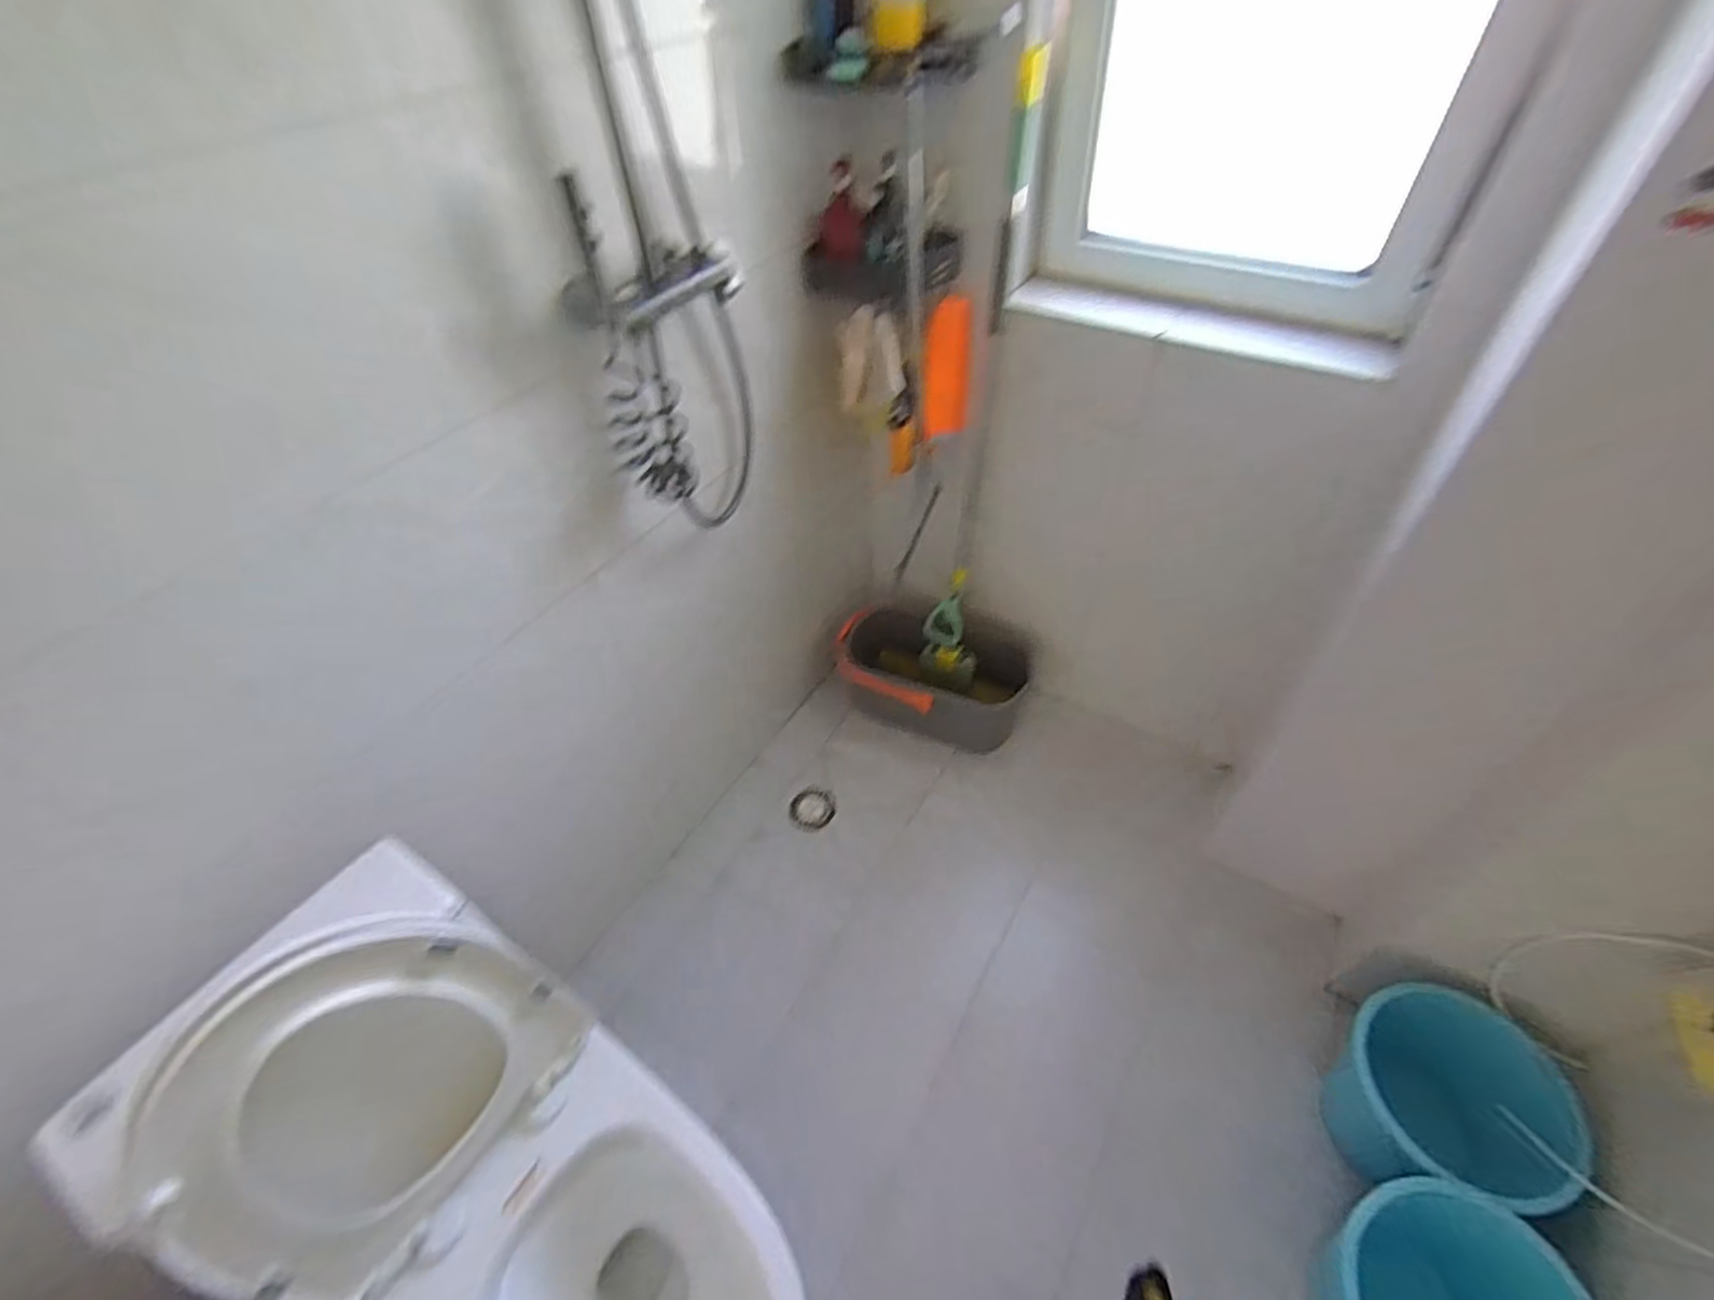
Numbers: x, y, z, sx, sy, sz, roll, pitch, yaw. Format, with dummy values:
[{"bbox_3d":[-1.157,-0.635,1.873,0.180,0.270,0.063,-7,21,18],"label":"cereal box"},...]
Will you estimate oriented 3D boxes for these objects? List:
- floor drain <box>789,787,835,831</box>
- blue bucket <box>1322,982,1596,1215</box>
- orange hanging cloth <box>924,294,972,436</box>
[{"bbox_3d":[-0.100,0.364,1.681,0.098,0.010,0.108,-23,50,-18],"label":"floor drain"},{"bbox_3d":[0.875,0.681,1.106,0.270,0.206,0.267,15,49,16],"label":"blue bucket"},{"bbox_3d":[0.175,-0.528,1.392,0.088,0.243,0.048,0,47,3],"label":"orange hanging cloth"}]

